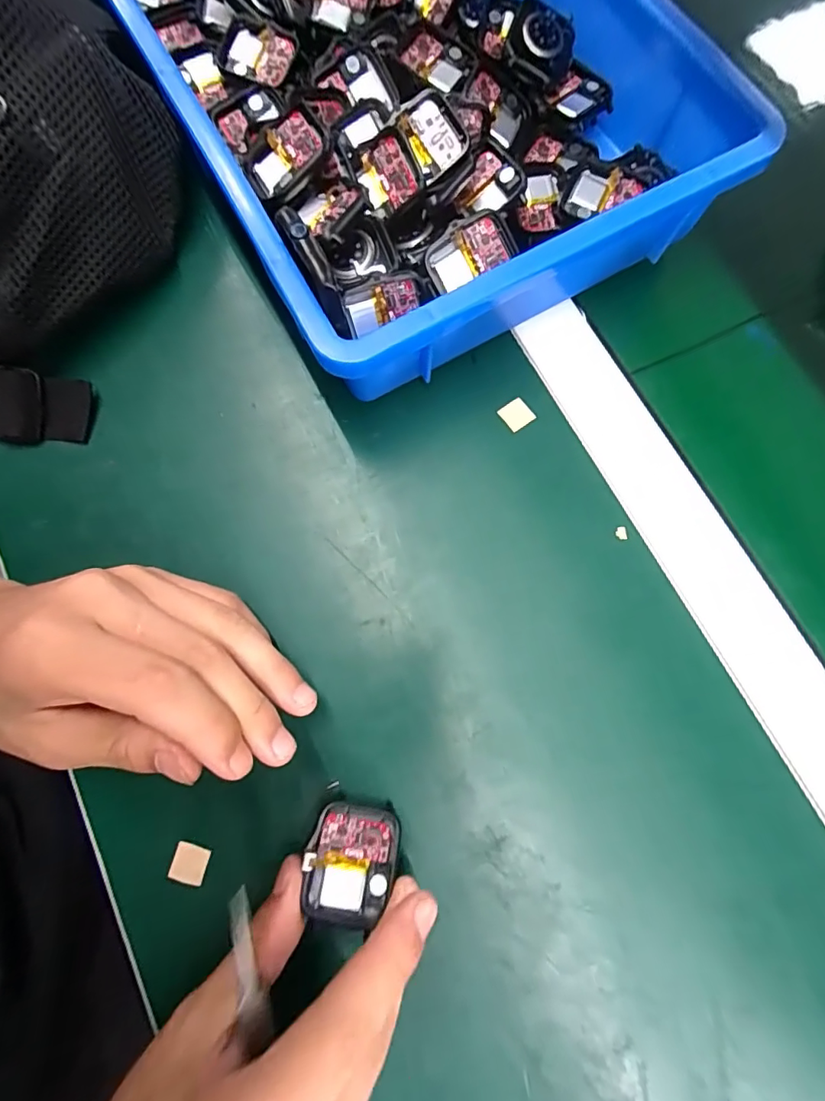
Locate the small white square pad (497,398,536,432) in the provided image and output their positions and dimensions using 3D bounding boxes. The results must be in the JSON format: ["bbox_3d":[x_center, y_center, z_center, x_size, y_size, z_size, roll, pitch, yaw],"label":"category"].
[{"bbox_3d":[0.057,-0.074,0.269,0.015,0.004,0.015,-36,87,-3],"label":"small white square pad"}]

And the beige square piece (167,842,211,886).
[{"bbox_3d":[-0.100,0.141,0.220,0.015,0.004,0.016,14,77,3],"label":"beige square piece"}]

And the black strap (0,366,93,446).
[{"bbox_3d":[-0.221,-0.079,0.263,0.090,0.023,0.036,8,77,1],"label":"black strap"}]

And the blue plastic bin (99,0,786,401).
[{"bbox_3d":[-0.016,-0.287,0.289,0.255,0.075,0.376,-29,79,-7],"label":"blue plastic bin"}]

